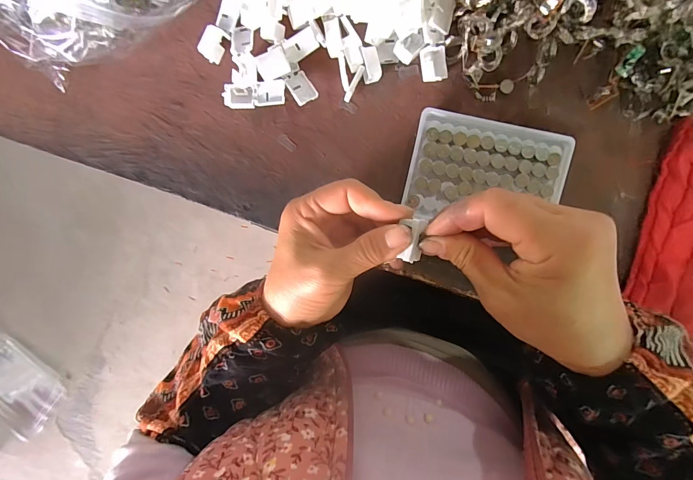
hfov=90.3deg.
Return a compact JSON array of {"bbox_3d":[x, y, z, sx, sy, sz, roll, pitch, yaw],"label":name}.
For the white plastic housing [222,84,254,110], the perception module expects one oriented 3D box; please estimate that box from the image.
[{"bbox_3d":[-0.094,-0.127,0.307,0.026,0.011,0.018,5,96,4],"label":"white plastic housing"}]

